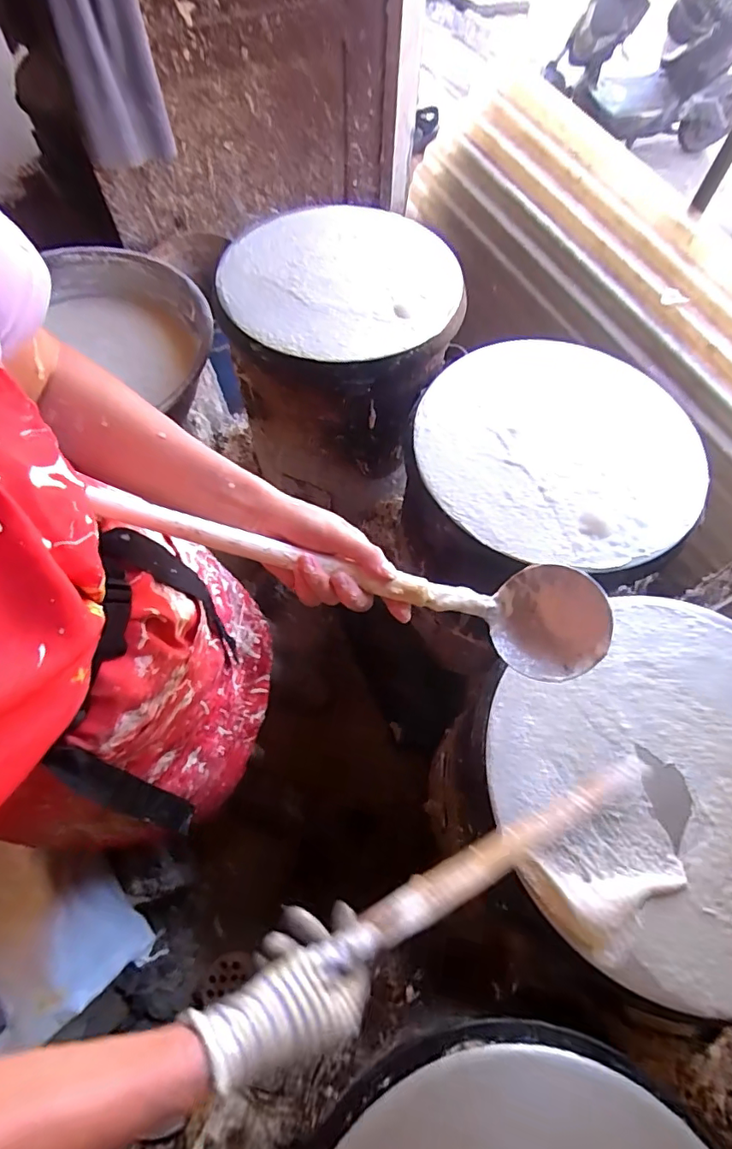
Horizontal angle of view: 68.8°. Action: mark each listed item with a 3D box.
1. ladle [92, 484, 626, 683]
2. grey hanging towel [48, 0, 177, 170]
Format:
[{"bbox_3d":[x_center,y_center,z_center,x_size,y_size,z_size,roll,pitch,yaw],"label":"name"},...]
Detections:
[{"bbox_3d":[-0.009,-0.004,0.417,0.392,0.058,0.080,15,65,-4],"label":"ladle"},{"bbox_3d":[-0.536,-1.104,1.093,0.180,0.448,0.041,-15,55,-14],"label":"grey hanging towel"}]

